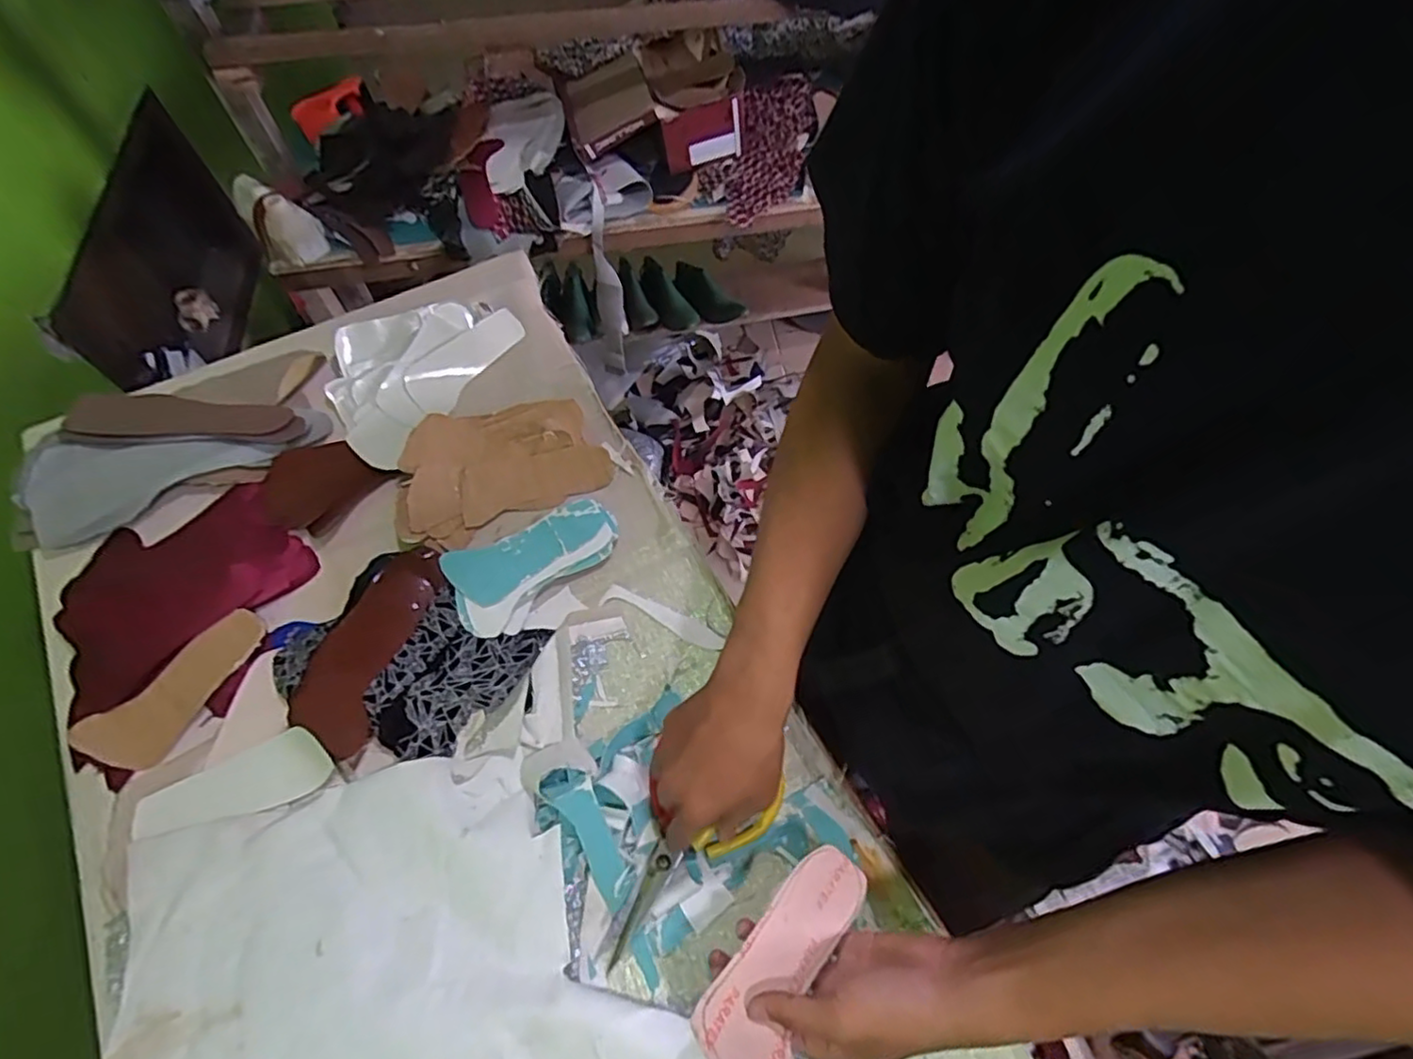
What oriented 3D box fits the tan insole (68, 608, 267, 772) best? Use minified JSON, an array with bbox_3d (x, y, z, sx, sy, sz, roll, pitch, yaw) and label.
[{"bbox_3d":[-0.493,0.152,0.618,0.167,0.010,0.066,-43,102,-22],"label":"tan insole"}]

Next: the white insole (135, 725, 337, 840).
[{"bbox_3d":[-0.406,0.224,0.565,0.149,0.011,0.054,-24,85,-12],"label":"white insole"}]

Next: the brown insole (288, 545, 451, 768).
[{"bbox_3d":[-0.322,0.105,0.622,0.076,0.012,0.196,21,65,-8],"label":"brown insole"}]

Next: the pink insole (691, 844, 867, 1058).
[{"bbox_3d":[0.054,0.287,0.435,0.065,0.016,0.161,31,46,16],"label":"pink insole"}]

